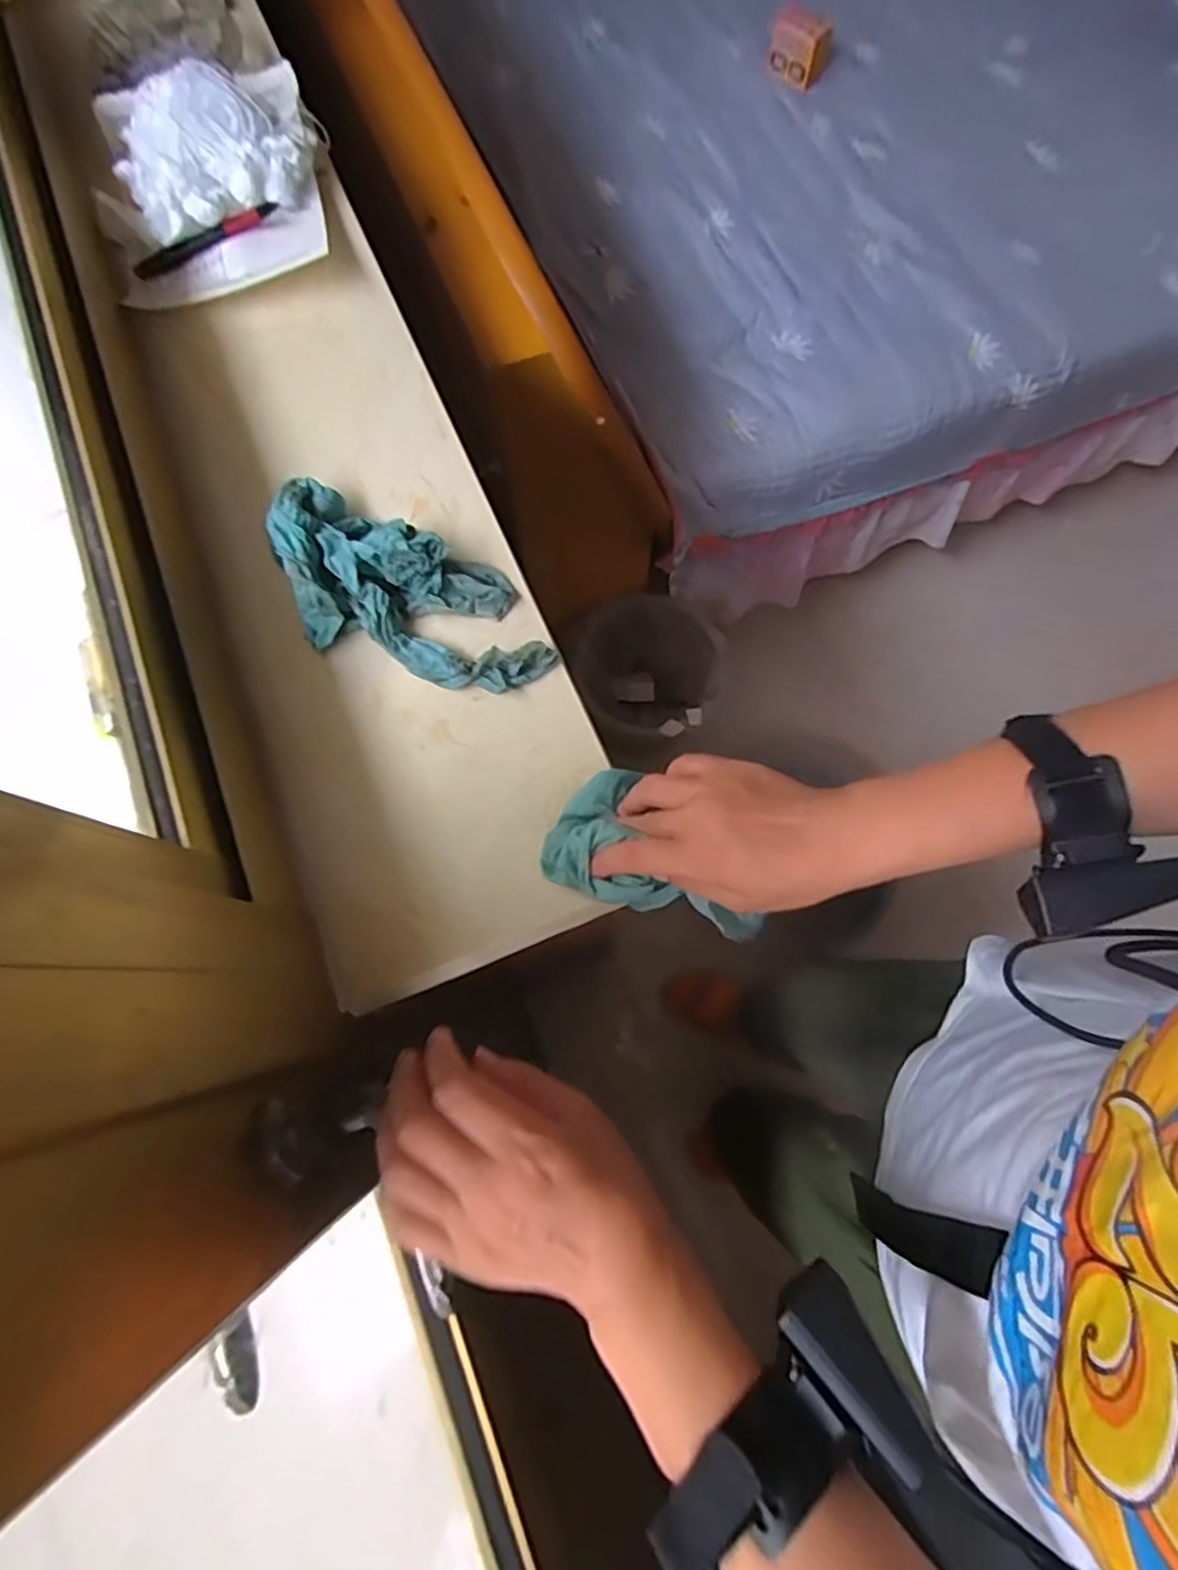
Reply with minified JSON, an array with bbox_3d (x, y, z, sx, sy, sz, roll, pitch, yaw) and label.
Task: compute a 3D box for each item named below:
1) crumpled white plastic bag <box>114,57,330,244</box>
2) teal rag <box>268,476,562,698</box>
[{"bbox_3d":[-0.330,-0.570,0.608,0.181,0.057,0.137,-22,74,-6],"label":"crumpled white plastic bag"},{"bbox_3d":[-0.134,-0.137,0.476,0.232,0.041,0.115,30,76,9],"label":"teal rag"}]

